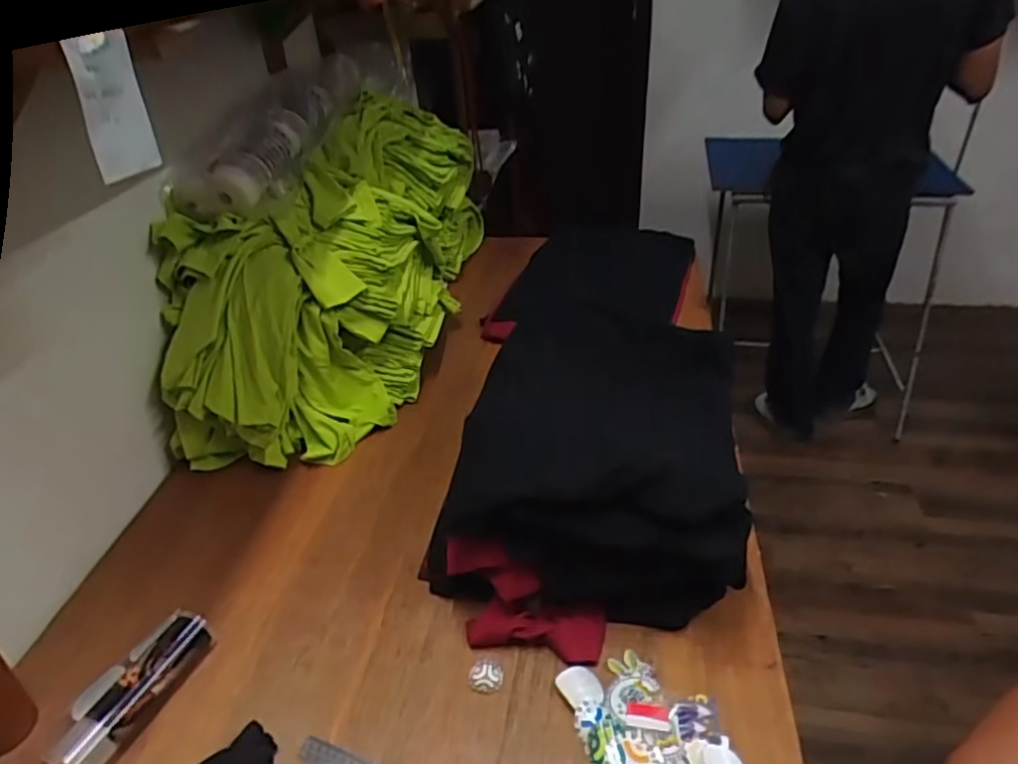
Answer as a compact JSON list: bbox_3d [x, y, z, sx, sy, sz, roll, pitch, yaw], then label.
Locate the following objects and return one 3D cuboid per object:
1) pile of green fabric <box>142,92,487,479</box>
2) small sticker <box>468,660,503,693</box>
[{"bbox_3d":[-0.305,-0.247,1.254,0.346,0.370,0.840,3,36,11],"label":"pile of green fabric"},{"bbox_3d":[-0.027,0.337,0.747,0.040,0.004,0.036,-3,36,3],"label":"small sticker"}]

